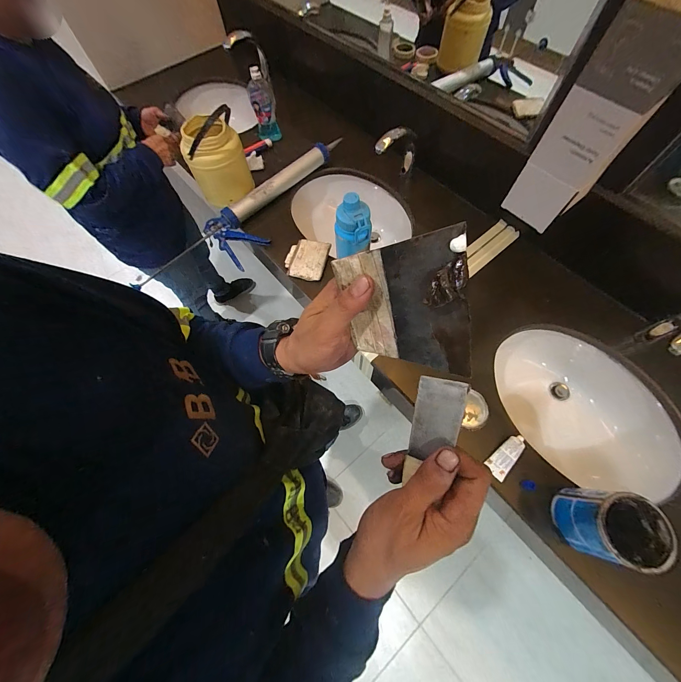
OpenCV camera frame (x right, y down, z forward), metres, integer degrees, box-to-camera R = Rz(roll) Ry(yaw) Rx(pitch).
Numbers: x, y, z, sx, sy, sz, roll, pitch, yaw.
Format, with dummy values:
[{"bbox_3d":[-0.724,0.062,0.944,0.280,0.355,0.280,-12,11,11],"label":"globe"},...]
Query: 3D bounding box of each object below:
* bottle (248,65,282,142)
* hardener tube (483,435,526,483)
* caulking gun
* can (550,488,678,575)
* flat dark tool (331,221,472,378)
[{"bbox_3d":[-0.256,-0.780,0.982,0.077,0.192,0.064,-8,66,-2],"label":"bottle"},{"bbox_3d":[0.348,0.240,0.611,0.042,0.010,0.100,38,88,16],"label":"hardener tube"},{"bbox_3d":[-0.195,-0.447,0.920,0.164,0.086,0.627,38,72,16],"label":"caulking gun"},{"bbox_3d":[0.463,0.318,0.501,0.112,0.124,0.102,0,66,1],"label":"can"},{"bbox_3d":[0.044,-0.021,0.217,0.095,0.105,0.011,3,34,35],"label":"flat dark tool"}]

